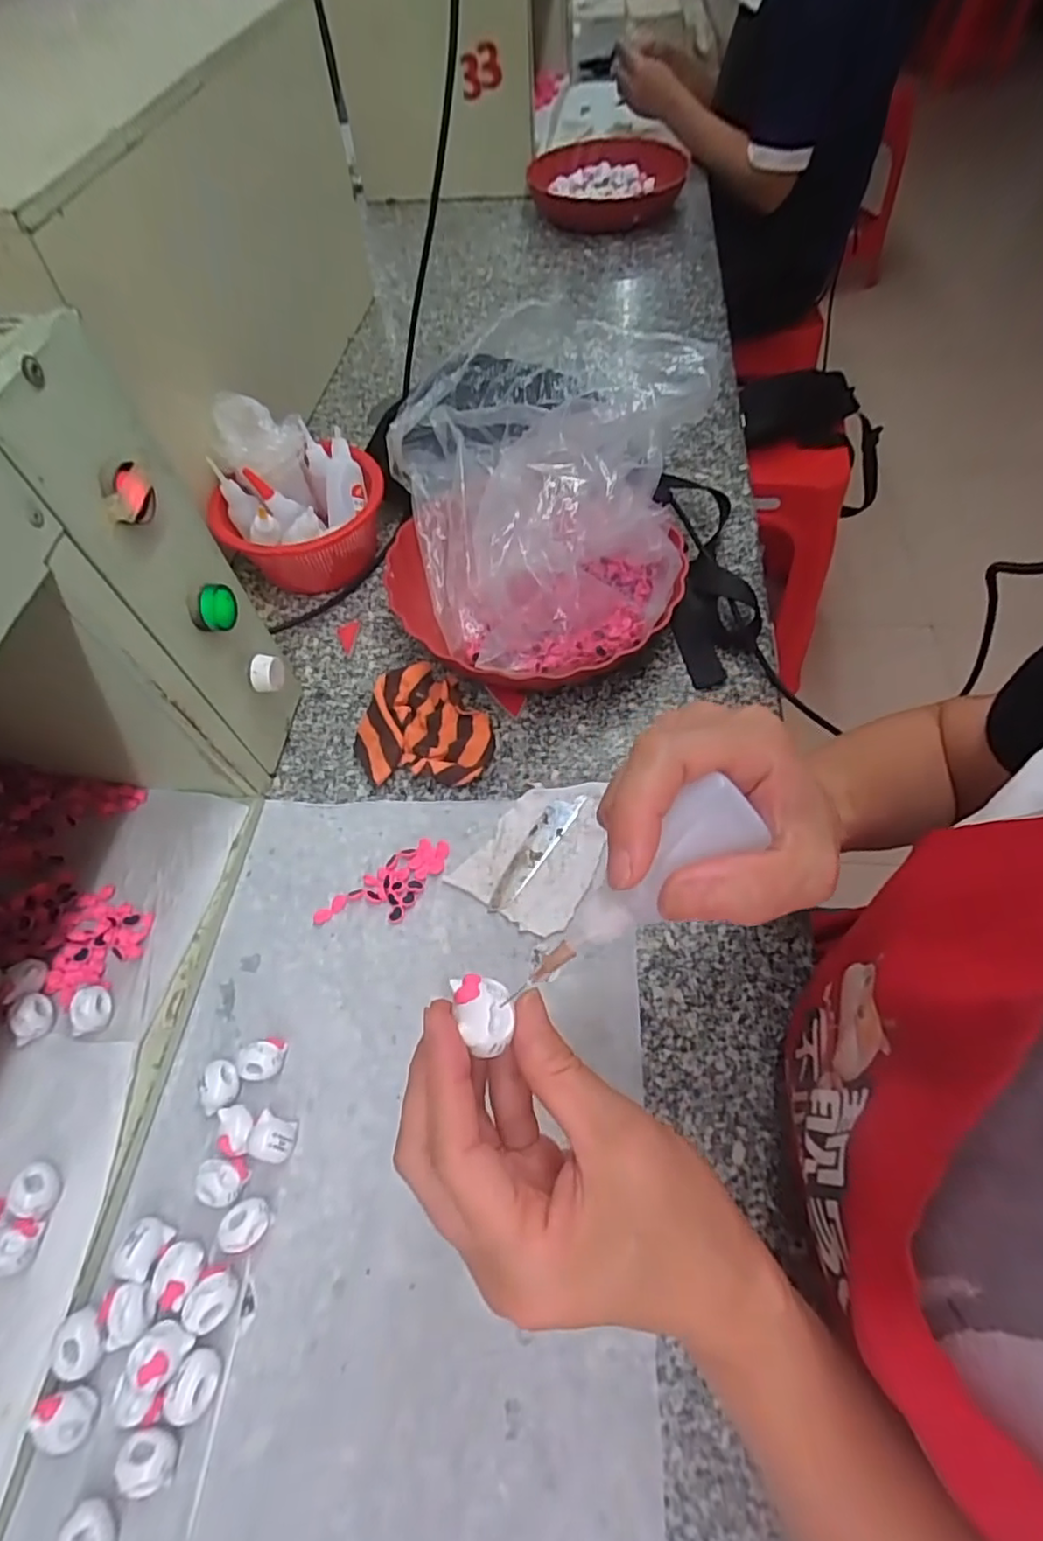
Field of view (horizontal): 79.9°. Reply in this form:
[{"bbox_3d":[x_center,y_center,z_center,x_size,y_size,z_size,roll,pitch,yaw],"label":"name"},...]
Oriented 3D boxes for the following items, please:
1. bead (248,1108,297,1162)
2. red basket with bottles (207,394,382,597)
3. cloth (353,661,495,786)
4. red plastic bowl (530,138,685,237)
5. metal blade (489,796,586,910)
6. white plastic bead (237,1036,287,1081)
[{"bbox_3d":[-0.138,0.204,0.347,0.019,0.021,0.024,1,59,4],"label":"bead"},{"bbox_3d":[-0.199,-0.234,0.556,0.141,0.117,0.136,2,59,4],"label":"red basket with bottles"},{"bbox_3d":[-0.075,-0.039,0.482,0.101,0.031,0.098,0,59,3],"label":"cloth"},{"bbox_3d":[0.130,-0.910,0.967,0.239,0.055,0.257,11,60,8],"label":"red plastic bowl"},{"bbox_3d":[0.010,0.054,0.437,0.021,0.004,0.101,30,65,19],"label":"metal blade"},{"bbox_3d":[-0.154,0.171,0.371,0.025,0.018,0.024,-1,59,2],"label":"white plastic bead"}]

